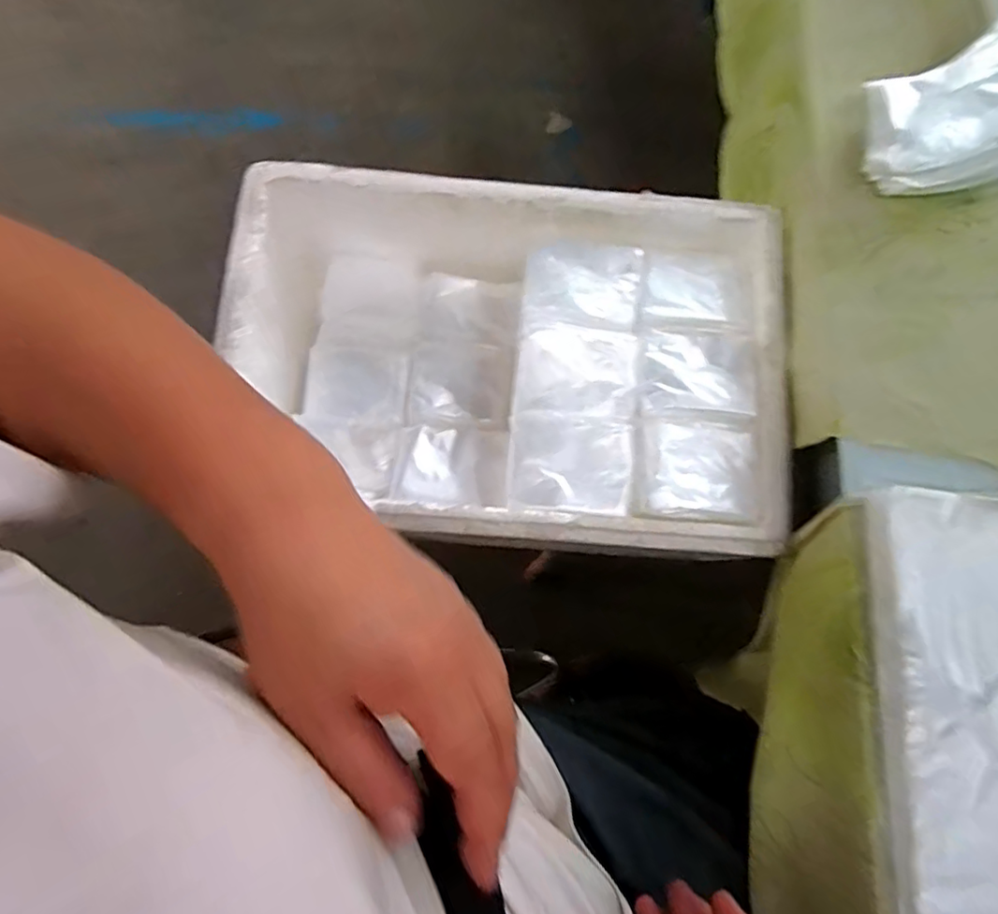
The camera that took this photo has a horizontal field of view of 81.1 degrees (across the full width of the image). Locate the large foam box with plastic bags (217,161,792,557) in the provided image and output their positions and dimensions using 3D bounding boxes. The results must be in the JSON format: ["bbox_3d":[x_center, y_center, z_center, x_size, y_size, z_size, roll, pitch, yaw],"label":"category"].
[{"bbox_3d":[0.006,-0.066,0.449,0.387,0.115,0.255,4,76,-1],"label":"large foam box with plastic bags"}]

